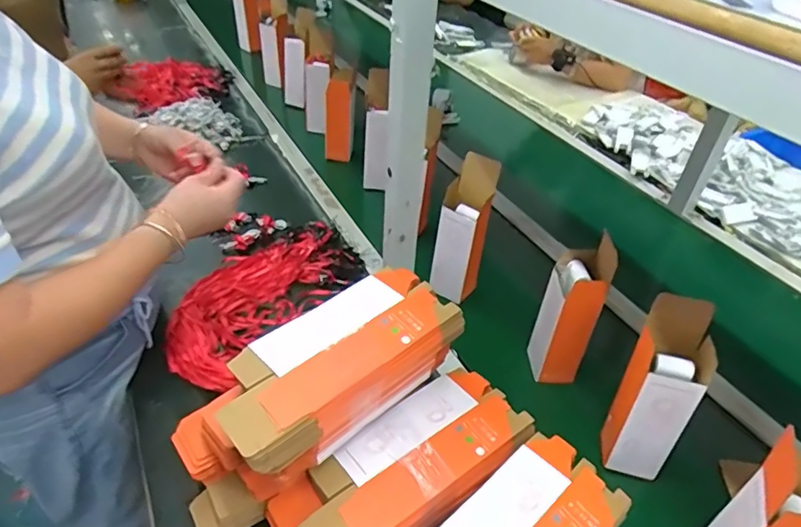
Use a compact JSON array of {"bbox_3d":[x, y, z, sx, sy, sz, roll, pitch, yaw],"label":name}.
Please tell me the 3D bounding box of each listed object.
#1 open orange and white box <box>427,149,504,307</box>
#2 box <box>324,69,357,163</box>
[{"bbox_3d":[0.101,-0.054,0.861,0.074,0.229,0.067,17,40,15],"label":"open orange and white box"},{"bbox_3d":[-0.140,-0.345,1.244,0.070,0.182,0.108,-3,37,-4],"label":"box"}]

